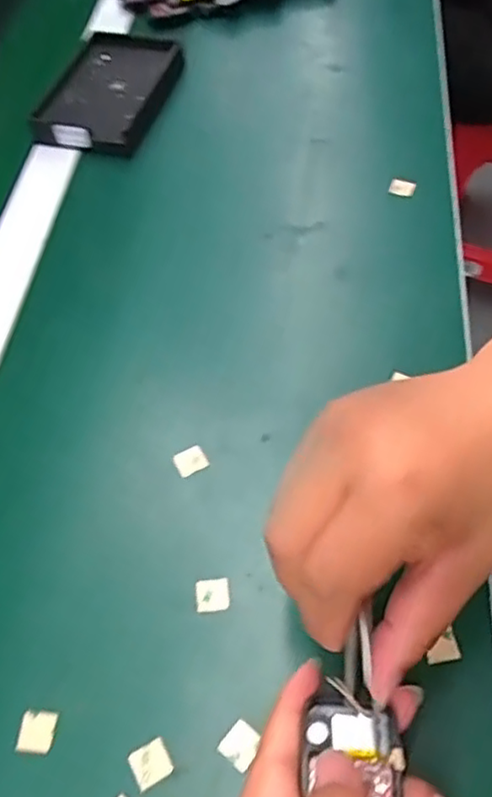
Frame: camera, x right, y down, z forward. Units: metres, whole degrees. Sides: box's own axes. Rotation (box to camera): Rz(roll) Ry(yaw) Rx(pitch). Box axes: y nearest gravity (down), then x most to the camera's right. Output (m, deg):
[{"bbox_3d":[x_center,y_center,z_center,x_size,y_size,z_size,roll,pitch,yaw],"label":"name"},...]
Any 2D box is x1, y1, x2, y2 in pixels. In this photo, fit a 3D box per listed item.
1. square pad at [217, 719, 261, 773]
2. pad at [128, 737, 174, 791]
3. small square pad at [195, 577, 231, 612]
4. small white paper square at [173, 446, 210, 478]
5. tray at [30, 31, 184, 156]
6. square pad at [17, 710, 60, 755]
[{"bbox_3d":[-0.002,0.155,0.286,0.015,0.004,0.017,33,66,24],"label":"square pad"},{"bbox_3d":[-0.043,0.163,0.284,0.016,0.004,0.016,-27,59,-11],"label":"pad"},{"bbox_3d":[-0.017,0.099,0.323,0.017,0.004,0.016,-8,57,1],"label":"small square pad"},{"bbox_3d":[-0.032,0.035,0.365,0.018,0.004,0.015,-27,59,-11],"label":"small white paper square"},{"bbox_3d":[-0.115,-0.262,0.544,0.091,0.018,0.145,9,59,12],"label":"tray"},{"bbox_3d":[-0.097,0.154,0.294,0.016,0.004,0.017,2,58,7],"label":"square pad"}]

